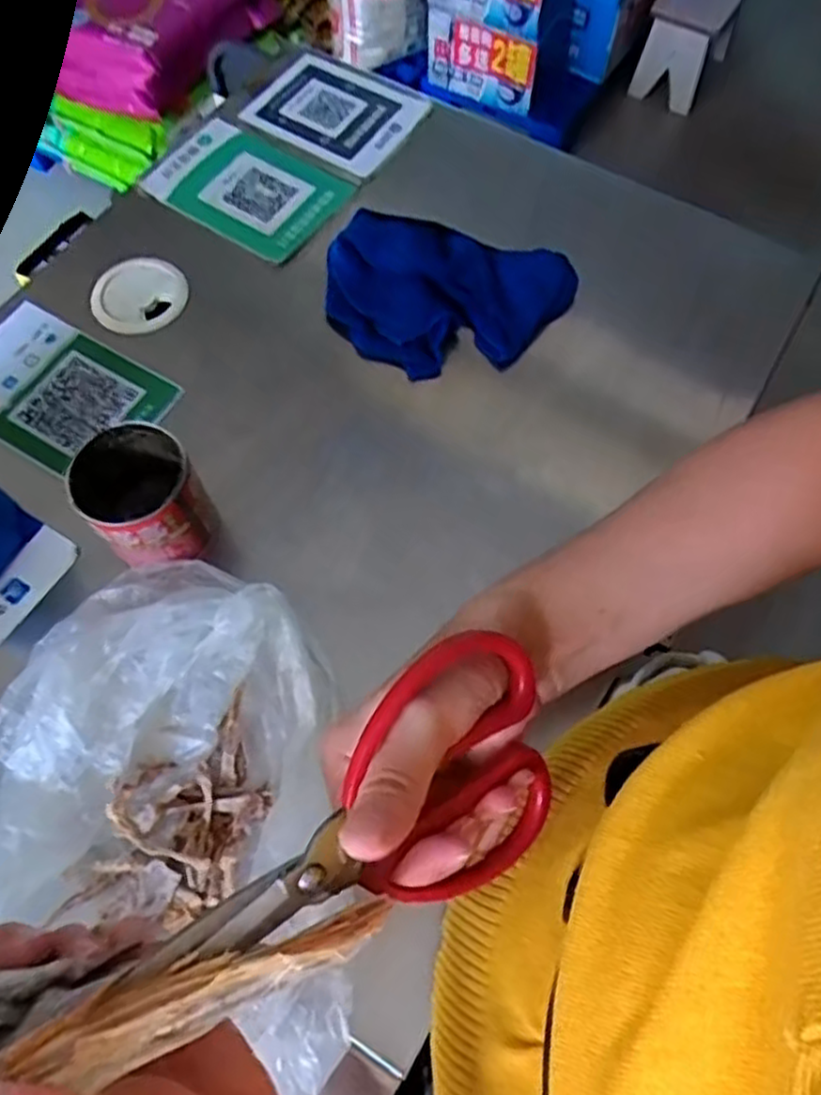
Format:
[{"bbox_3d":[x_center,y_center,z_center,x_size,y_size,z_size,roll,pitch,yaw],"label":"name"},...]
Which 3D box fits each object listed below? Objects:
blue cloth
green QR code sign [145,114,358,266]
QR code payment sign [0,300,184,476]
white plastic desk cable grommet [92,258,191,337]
[{"bbox_3d":[0.021,-0.179,0.511,0.164,0.030,0.117,22,68,10],"label":"blue cloth"},{"bbox_3d":[-0.134,-0.293,0.579,0.151,0.009,0.104,33,71,14],"label":"green QR code sign"},{"bbox_3d":[-0.247,-0.108,0.502,0.150,0.006,0.097,29,70,12],"label":"QR code payment sign"},{"bbox_3d":[-0.202,-0.188,0.534,0.067,0.005,0.066,0,66,0],"label":"white plastic desk cable grommet"}]

